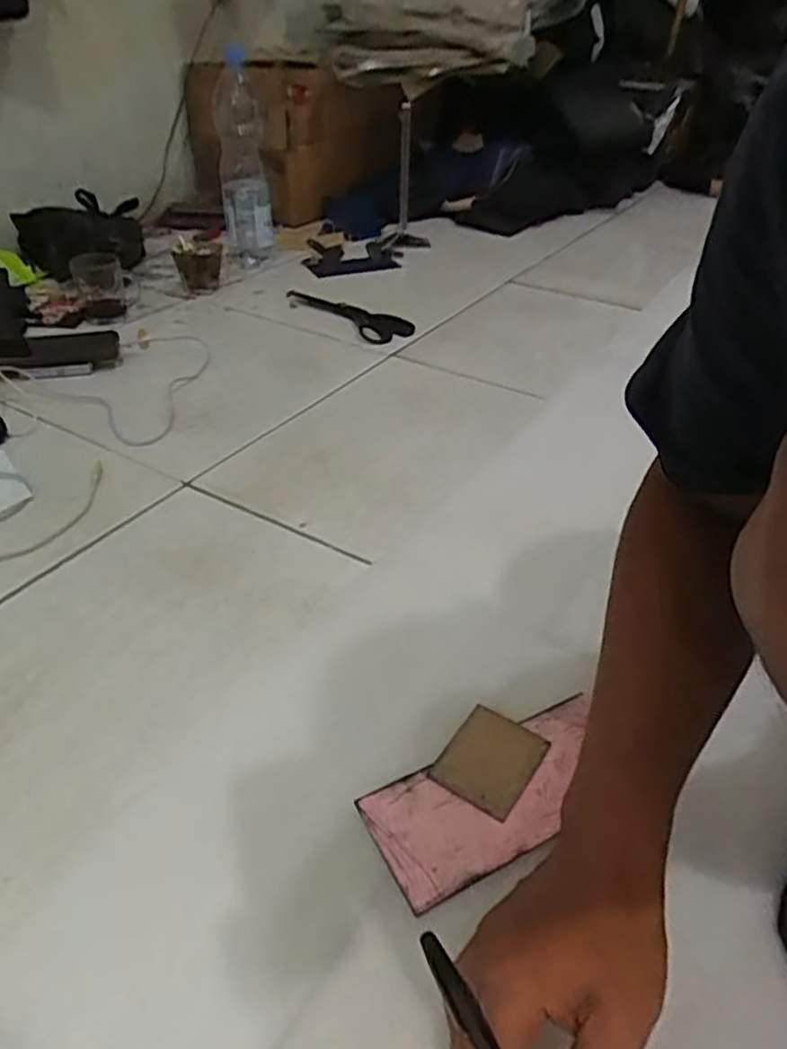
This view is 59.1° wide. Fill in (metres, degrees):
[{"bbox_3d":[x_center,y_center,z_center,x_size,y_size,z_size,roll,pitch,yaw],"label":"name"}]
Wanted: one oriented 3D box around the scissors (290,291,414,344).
[{"bbox_3d":[-0.077,-0.337,1.100,0.094,0.016,0.239,-28,47,-34],"label":"scissors"}]

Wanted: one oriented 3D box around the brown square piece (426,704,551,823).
[{"bbox_3d":[0.064,0.156,0.463,0.057,0.004,0.071,25,43,27],"label":"brown square piece"}]

